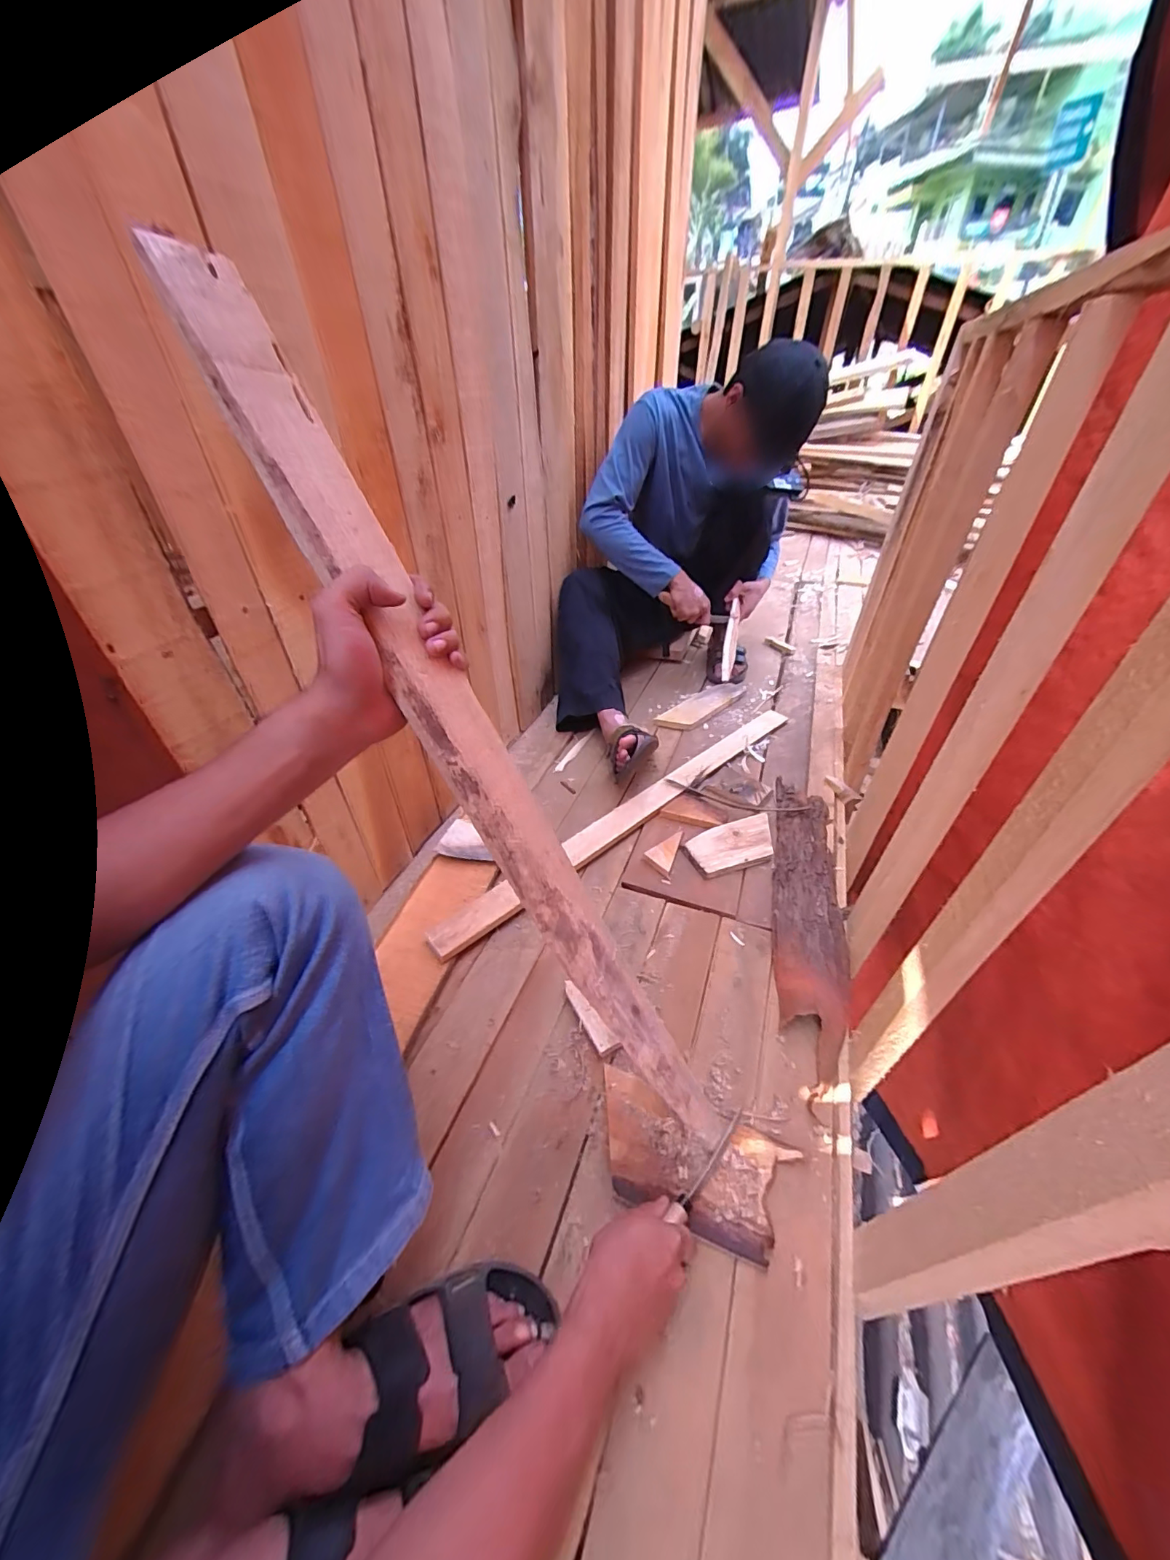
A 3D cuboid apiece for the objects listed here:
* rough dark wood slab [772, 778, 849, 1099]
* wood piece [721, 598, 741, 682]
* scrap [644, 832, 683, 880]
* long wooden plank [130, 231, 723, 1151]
[{"bbox_3d":[0.360,0.188,0.815,0.102,0.042,0.579,10,42,13],"label":"rough dark wood slab"},{"bbox_3d":[0.364,-0.356,1.244,0.030,0.035,0.262,10,63,13],"label":"wood piece"},{"bbox_3d":[0.140,0.125,0.902,0.050,0.011,0.099,14,43,18],"label":"scrap"},{"bbox_3d":[-0.051,0.038,0.403,0.018,0.775,0.062,-7,28,45],"label":"long wooden plank"}]

